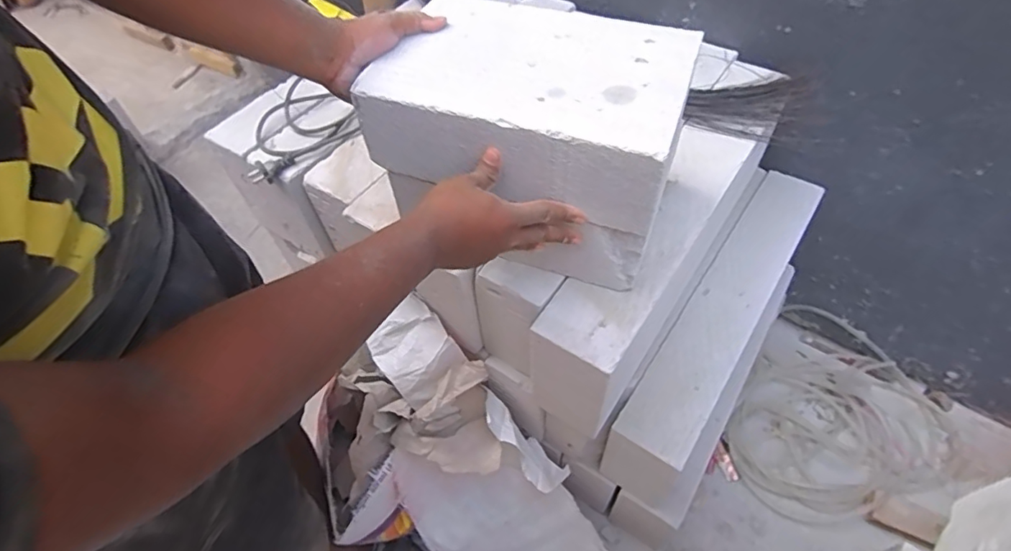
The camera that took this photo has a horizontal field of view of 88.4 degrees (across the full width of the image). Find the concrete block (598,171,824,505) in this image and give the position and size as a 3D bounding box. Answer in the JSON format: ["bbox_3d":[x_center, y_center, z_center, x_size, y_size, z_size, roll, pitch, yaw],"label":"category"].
[{"bbox_3d":[0.357,0.078,0.879,0.100,0.180,0.598,29,59,23],"label":"concrete block"}]

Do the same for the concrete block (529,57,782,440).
[{"bbox_3d":[0.242,-0.052,0.760,0.108,0.215,0.585,30,60,24],"label":"concrete block"}]

